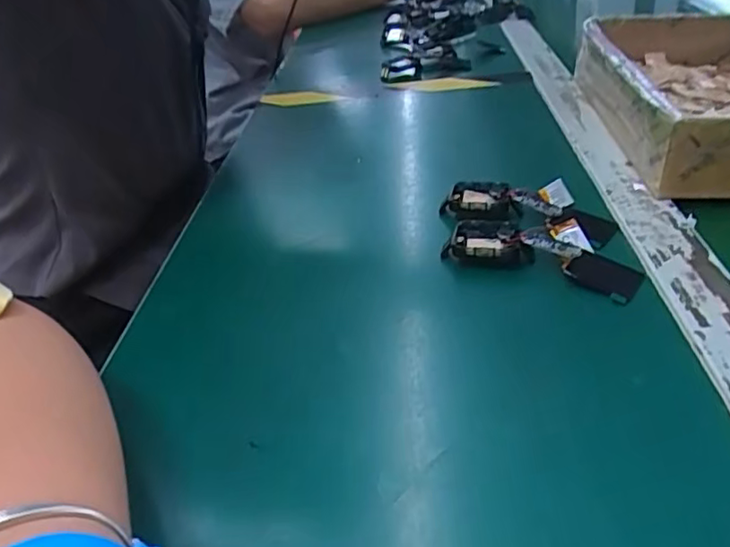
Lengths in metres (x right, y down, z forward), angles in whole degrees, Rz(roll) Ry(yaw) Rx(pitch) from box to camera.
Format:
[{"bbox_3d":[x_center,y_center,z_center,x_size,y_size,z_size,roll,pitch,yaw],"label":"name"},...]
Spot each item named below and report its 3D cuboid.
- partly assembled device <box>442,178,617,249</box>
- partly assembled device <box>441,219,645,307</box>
[{"bbox_3d":[0.109,-0.046,0.398,0.108,0.016,0.048,18,41,32],"label":"partly assembled device"},{"bbox_3d":[0.104,-0.014,0.352,0.108,0.016,0.044,15,40,29],"label":"partly assembled device"}]

